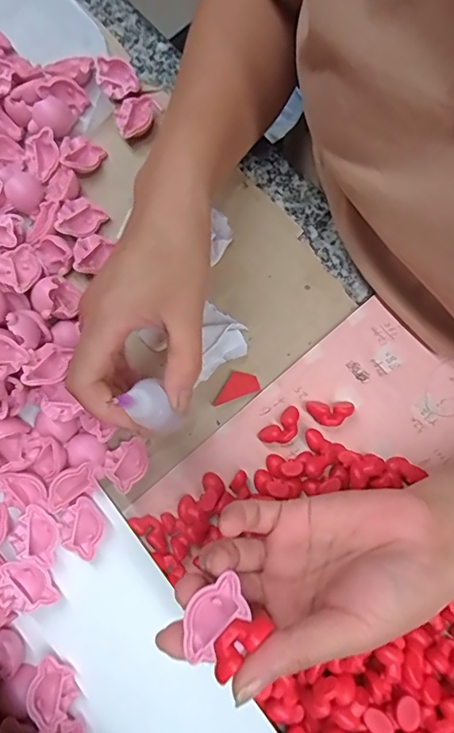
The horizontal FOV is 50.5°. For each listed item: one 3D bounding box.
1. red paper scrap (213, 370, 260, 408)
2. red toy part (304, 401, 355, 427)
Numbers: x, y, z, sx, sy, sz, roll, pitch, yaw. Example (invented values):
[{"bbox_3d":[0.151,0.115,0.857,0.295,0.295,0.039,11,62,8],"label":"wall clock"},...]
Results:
[{"bbox_3d":[0.004,0.014,0.336,0.033,0.004,0.018,-21,76,-2],"label":"red paper scrap"},{"bbox_3d":[0.069,0.032,0.326,0.031,0.009,0.017,0,81,3],"label":"red toy part"}]

